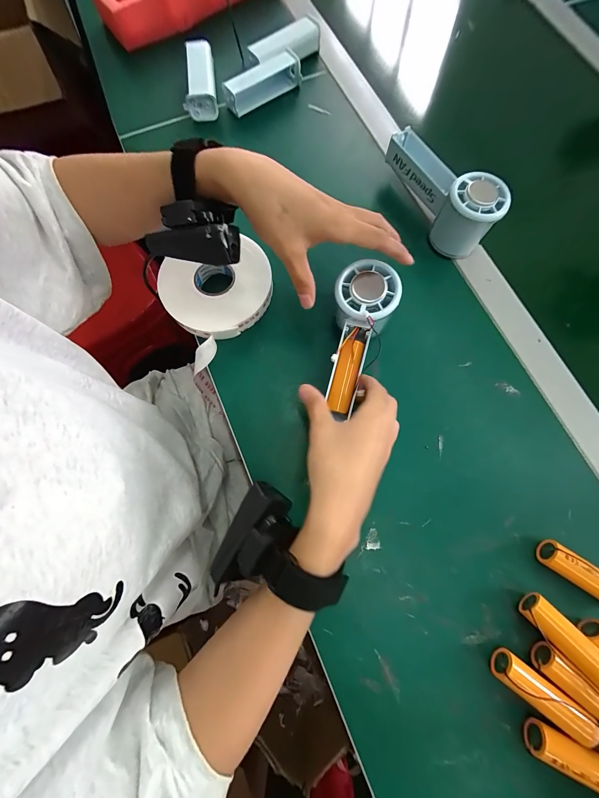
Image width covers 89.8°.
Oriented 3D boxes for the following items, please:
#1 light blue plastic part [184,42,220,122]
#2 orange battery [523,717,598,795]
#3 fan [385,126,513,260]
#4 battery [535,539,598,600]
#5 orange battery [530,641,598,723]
[{"bbox_3d":[-0.130,-0.420,0.395,0.041,0.025,0.109,-3,76,-1],"label":"light blue plastic part"},{"bbox_3d":[0.209,0.270,0.224,0.076,0.022,0.022,25,78,6],"label":"orange battery"},{"bbox_3d":[0.156,-0.233,0.328,0.056,0.063,0.154,-24,78,-6],"label":"fan"},{"bbox_3d":[0.239,0.148,0.250,0.072,0.022,0.021,34,79,8],"label":"battery"},{"bbox_3d":[0.219,0.226,0.231,0.077,0.021,0.021,38,79,9],"label":"orange battery"}]

